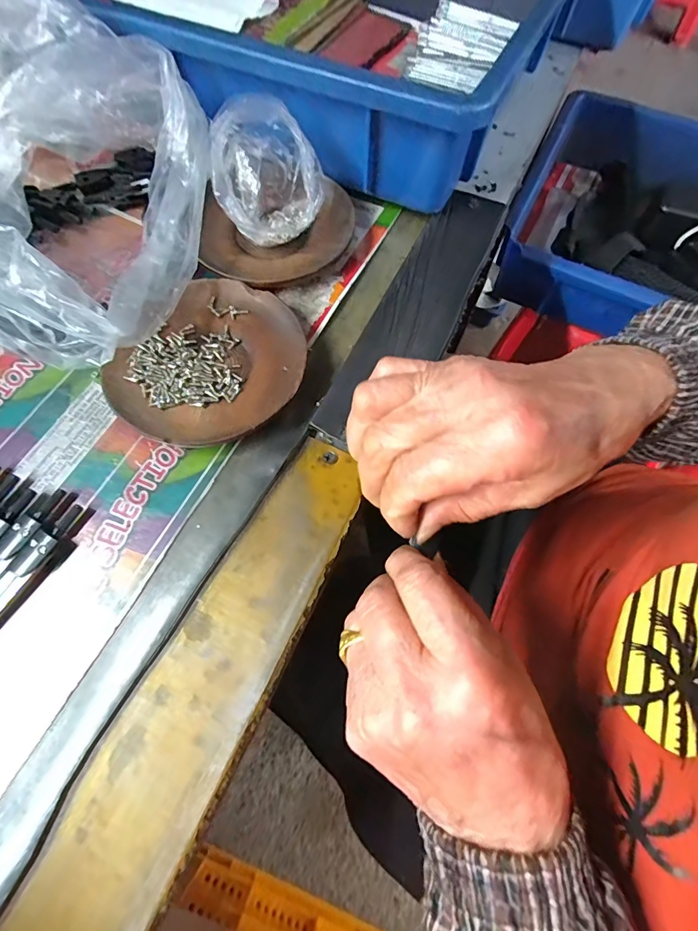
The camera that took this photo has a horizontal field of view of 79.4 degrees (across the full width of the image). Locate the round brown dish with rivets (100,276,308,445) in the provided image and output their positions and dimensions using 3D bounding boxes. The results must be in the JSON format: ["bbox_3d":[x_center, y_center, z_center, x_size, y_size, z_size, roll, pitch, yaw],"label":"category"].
[{"bbox_3d":[-0.080,-0.060,0.251,0.099,0.017,0.112,35,71,12],"label":"round brown dish with rivets"}]

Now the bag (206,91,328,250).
[{"bbox_3d":[-0.053,-0.191,0.278,0.072,0.053,0.074,-9,68,-5],"label":"bag"}]

